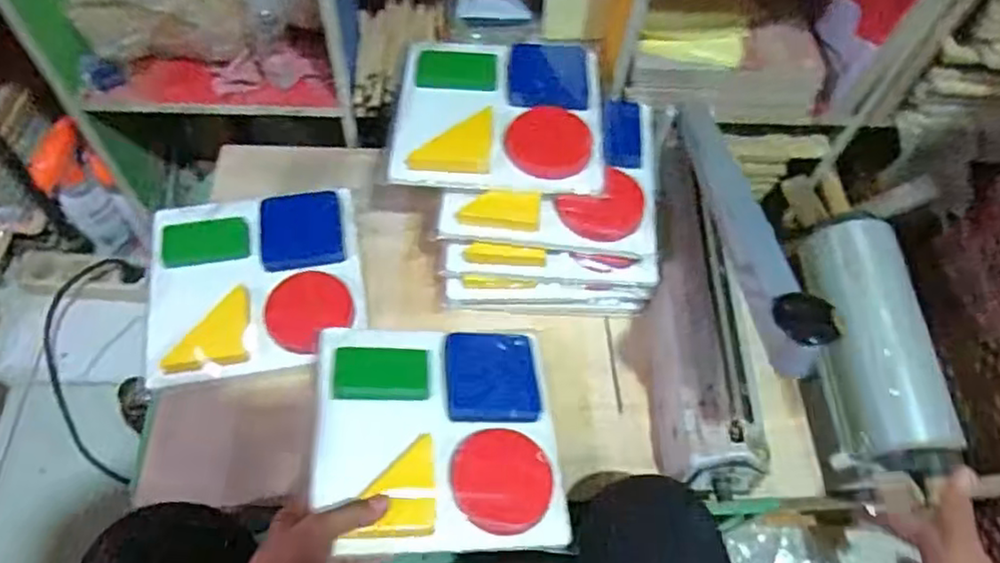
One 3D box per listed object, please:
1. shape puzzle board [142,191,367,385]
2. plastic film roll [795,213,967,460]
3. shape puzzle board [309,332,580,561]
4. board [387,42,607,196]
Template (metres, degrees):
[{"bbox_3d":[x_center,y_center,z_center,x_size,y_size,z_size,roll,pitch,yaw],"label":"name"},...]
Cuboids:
[{"bbox_3d":[-0.242,-0.001,0.667,0.200,0.018,0.191,-8,61,-9],"label":"shape puzzle board"},{"bbox_3d":[0.448,0.067,0.813,0.098,0.088,0.302,1,65,-3],"label":"plastic film roll"},{"bbox_3d":[-0.051,0.123,0.567,0.201,0.020,0.199,2,53,-11],"label":"shape puzzle board"},{"bbox_3d":[-0.001,-0.171,0.681,0.203,0.027,0.195,4,60,-2],"label":"board"}]

